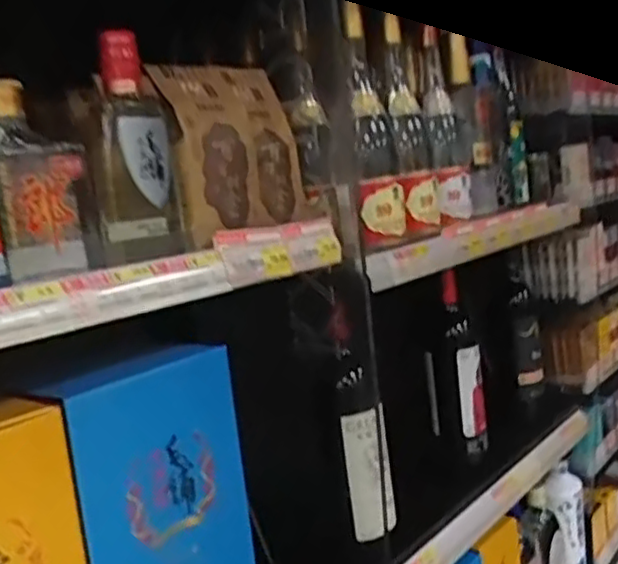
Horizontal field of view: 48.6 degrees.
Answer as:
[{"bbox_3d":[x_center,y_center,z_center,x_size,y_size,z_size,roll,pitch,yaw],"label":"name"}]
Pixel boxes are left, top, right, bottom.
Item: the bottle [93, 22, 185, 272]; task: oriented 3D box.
[{"bbox_3d":[-0.121,-0.090,0.468,0.040,0.148,0.058,-1,7,31],"label":"bottle"}]

